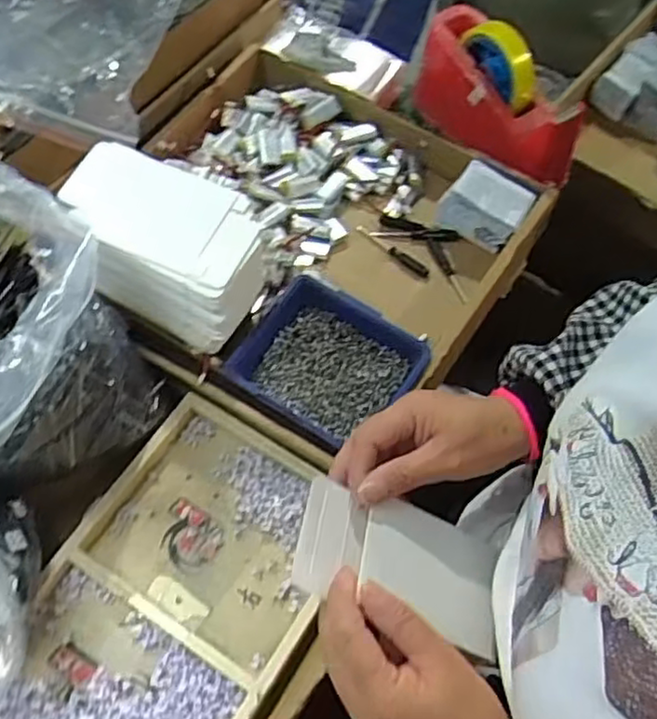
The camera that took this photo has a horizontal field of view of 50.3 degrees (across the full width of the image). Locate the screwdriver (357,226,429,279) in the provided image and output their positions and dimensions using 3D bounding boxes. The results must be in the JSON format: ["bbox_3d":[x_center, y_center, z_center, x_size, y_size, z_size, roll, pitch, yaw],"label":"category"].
[{"bbox_3d":[0.067,-0.111,0.716,0.089,0.007,0.015,39,69,17],"label":"screwdriver"}]

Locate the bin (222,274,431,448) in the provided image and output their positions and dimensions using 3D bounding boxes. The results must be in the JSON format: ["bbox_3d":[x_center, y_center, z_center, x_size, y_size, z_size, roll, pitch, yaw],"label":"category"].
[{"bbox_3d":[-0.001,0.005,0.604,0.143,0.034,0.121,30,66,14],"label":"bin"}]

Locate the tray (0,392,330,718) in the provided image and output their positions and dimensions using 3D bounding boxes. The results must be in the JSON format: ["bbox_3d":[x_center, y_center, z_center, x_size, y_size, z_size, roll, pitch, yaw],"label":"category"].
[{"bbox_3d":[-0.121,0.206,0.530,0.211,0.042,0.331,28,67,12],"label":"tray"}]

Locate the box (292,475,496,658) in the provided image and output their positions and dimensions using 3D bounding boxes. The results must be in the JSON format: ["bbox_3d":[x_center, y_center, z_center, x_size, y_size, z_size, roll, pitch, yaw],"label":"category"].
[{"bbox_3d":[0.048,0.121,0.418,0.133,0.026,0.068,25,64,-12],"label":"box"}]

